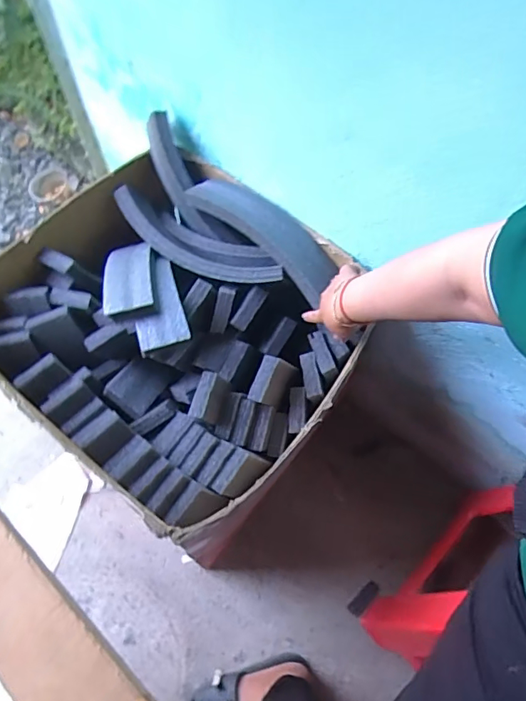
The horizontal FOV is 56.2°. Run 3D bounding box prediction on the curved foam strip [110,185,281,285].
[{"bbox_3d":[-0.118,-0.174,0.821,0.341,0.069,0.078,28,66,12],"label":"curved foam strip"}]

